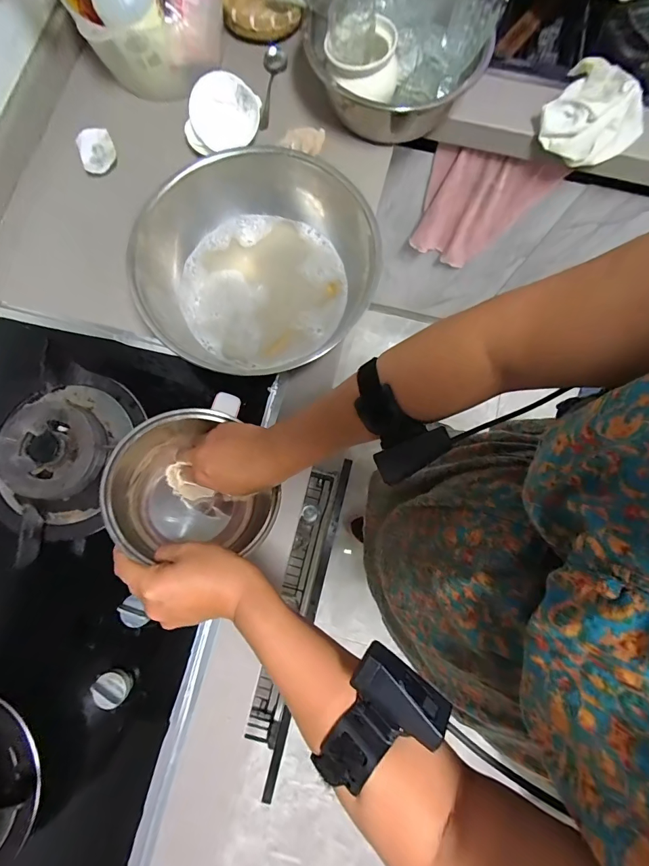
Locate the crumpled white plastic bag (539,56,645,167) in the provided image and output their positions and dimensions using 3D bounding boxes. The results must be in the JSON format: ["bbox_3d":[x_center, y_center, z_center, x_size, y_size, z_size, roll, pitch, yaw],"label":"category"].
[{"bbox_3d":[0.443,-0.521,0.626,0.148,0.067,0.145,39,82,6],"label":"crumpled white plastic bag"}]

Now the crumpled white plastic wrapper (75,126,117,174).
[{"bbox_3d":[-0.376,-0.465,0.631,0.056,0.013,0.092,-18,80,-4],"label":"crumpled white plastic wrapper"}]

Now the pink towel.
[{"bbox_3d":[0.329,-0.483,0.855,0.230,0.307,0.056,22,80,4],"label":"pink towel"}]

